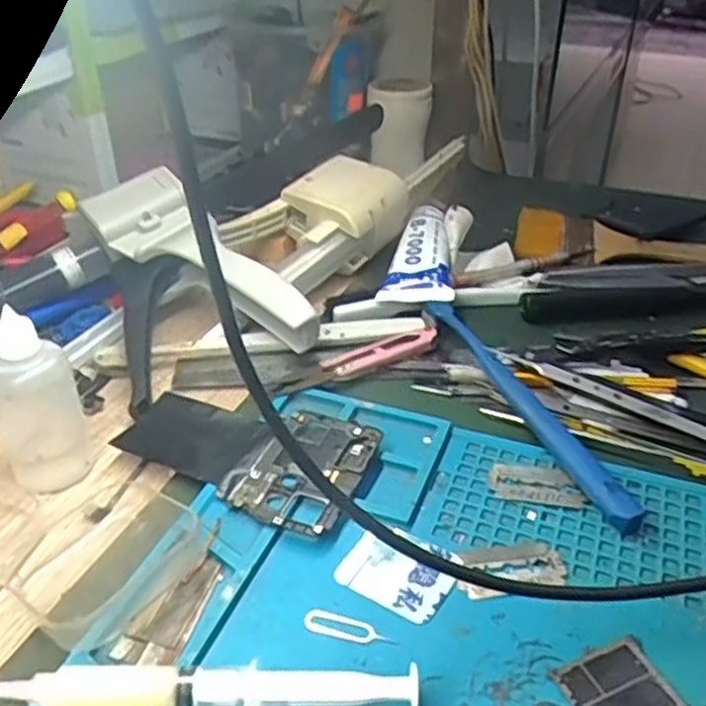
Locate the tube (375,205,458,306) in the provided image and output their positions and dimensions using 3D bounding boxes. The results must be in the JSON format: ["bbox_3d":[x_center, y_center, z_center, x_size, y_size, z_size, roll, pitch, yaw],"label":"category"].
[{"bbox_3d":[0.046,-0.063,0.469,0.043,0.025,0.109,5,34,8],"label":"tube"}]

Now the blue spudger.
[{"bbox_3d":[0.081,0.021,0.352,0.013,0.015,0.174,-12,35,-17],"label":"blue spudger"}]

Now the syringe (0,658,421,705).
[{"bbox_3d":[-0.048,0.108,0.224,0.137,0.017,0.016,-1,34,-1],"label":"syringe"}]

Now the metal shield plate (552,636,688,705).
[{"bbox_3d":[0.090,0.113,0.227,0.033,0.004,0.041,-14,36,-20],"label":"metal shield plate"}]

